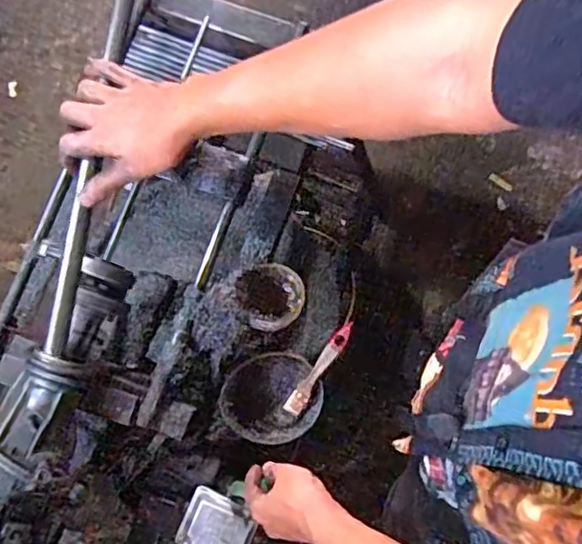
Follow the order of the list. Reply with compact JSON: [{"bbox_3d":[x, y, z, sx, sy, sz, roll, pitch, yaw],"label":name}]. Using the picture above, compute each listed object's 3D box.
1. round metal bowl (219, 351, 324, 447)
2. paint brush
[{"bbox_3d":[-0.024,0.163,0.777,0.126,0.039,0.113,-28,88,-4],"label":"round metal bowl"},{"bbox_3d":[0.036,0.122,0.766,0.022,0.015,0.141,35,104,7],"label":"paint brush"}]

